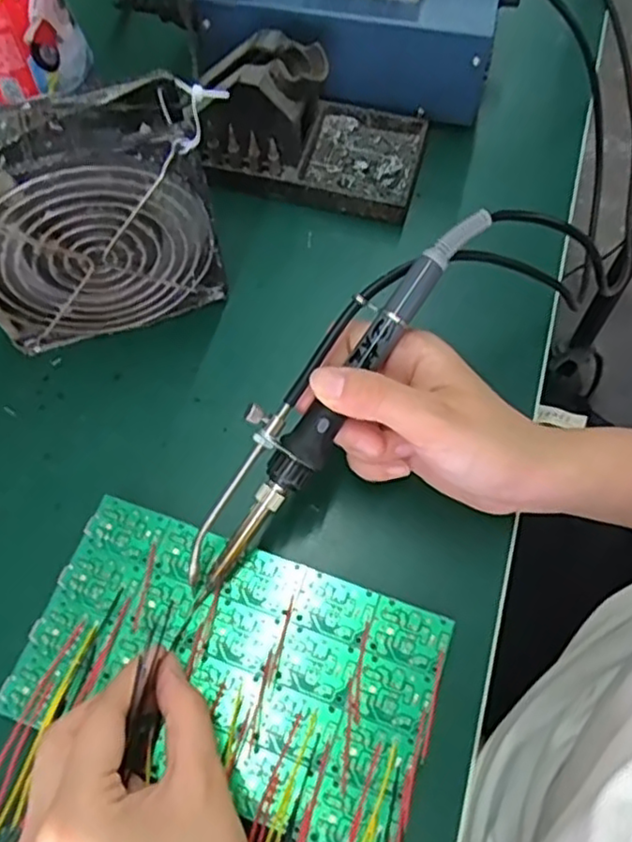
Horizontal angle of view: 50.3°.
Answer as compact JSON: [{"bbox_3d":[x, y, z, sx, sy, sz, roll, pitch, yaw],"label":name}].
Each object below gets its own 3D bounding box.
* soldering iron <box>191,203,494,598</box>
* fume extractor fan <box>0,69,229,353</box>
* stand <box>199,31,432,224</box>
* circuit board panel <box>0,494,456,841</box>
[{"bbox_3d":[0.006,-0.013,0.298,0.032,0.035,0.196,37,92,16],"label":"soldering iron"},{"bbox_3d":[-0.108,-0.096,0.334,0.131,0.120,0.046,-20,67,-8],"label":"fume extractor fan"},{"bbox_3d":[-0.001,-0.181,0.399,0.131,0.065,0.079,12,66,7],"label":"stand"},{"bbox_3d":[-0.038,0.105,0.293,0.171,0.005,0.100,18,67,9],"label":"circuit board panel"}]

